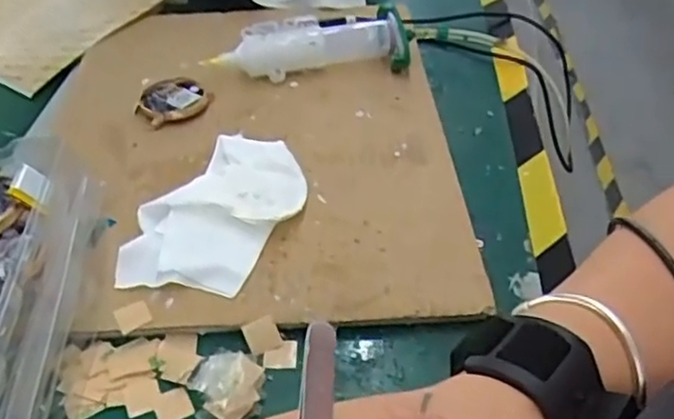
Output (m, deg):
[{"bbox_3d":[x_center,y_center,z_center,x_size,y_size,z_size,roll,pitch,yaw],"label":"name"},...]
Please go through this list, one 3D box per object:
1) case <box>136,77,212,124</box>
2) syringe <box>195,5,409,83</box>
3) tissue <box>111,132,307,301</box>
[{"bbox_3d":[-0.111,-0.072,0.454,0.048,0.006,0.045,26,48,25],"label":"case"},{"bbox_3d":[-0.019,-0.117,0.485,0.134,0.031,0.040,-5,43,-6],"label":"syringe"},{"bbox_3d":[-0.062,0.000,0.369,0.072,0.015,0.121,20,46,21],"label":"tissue"}]

